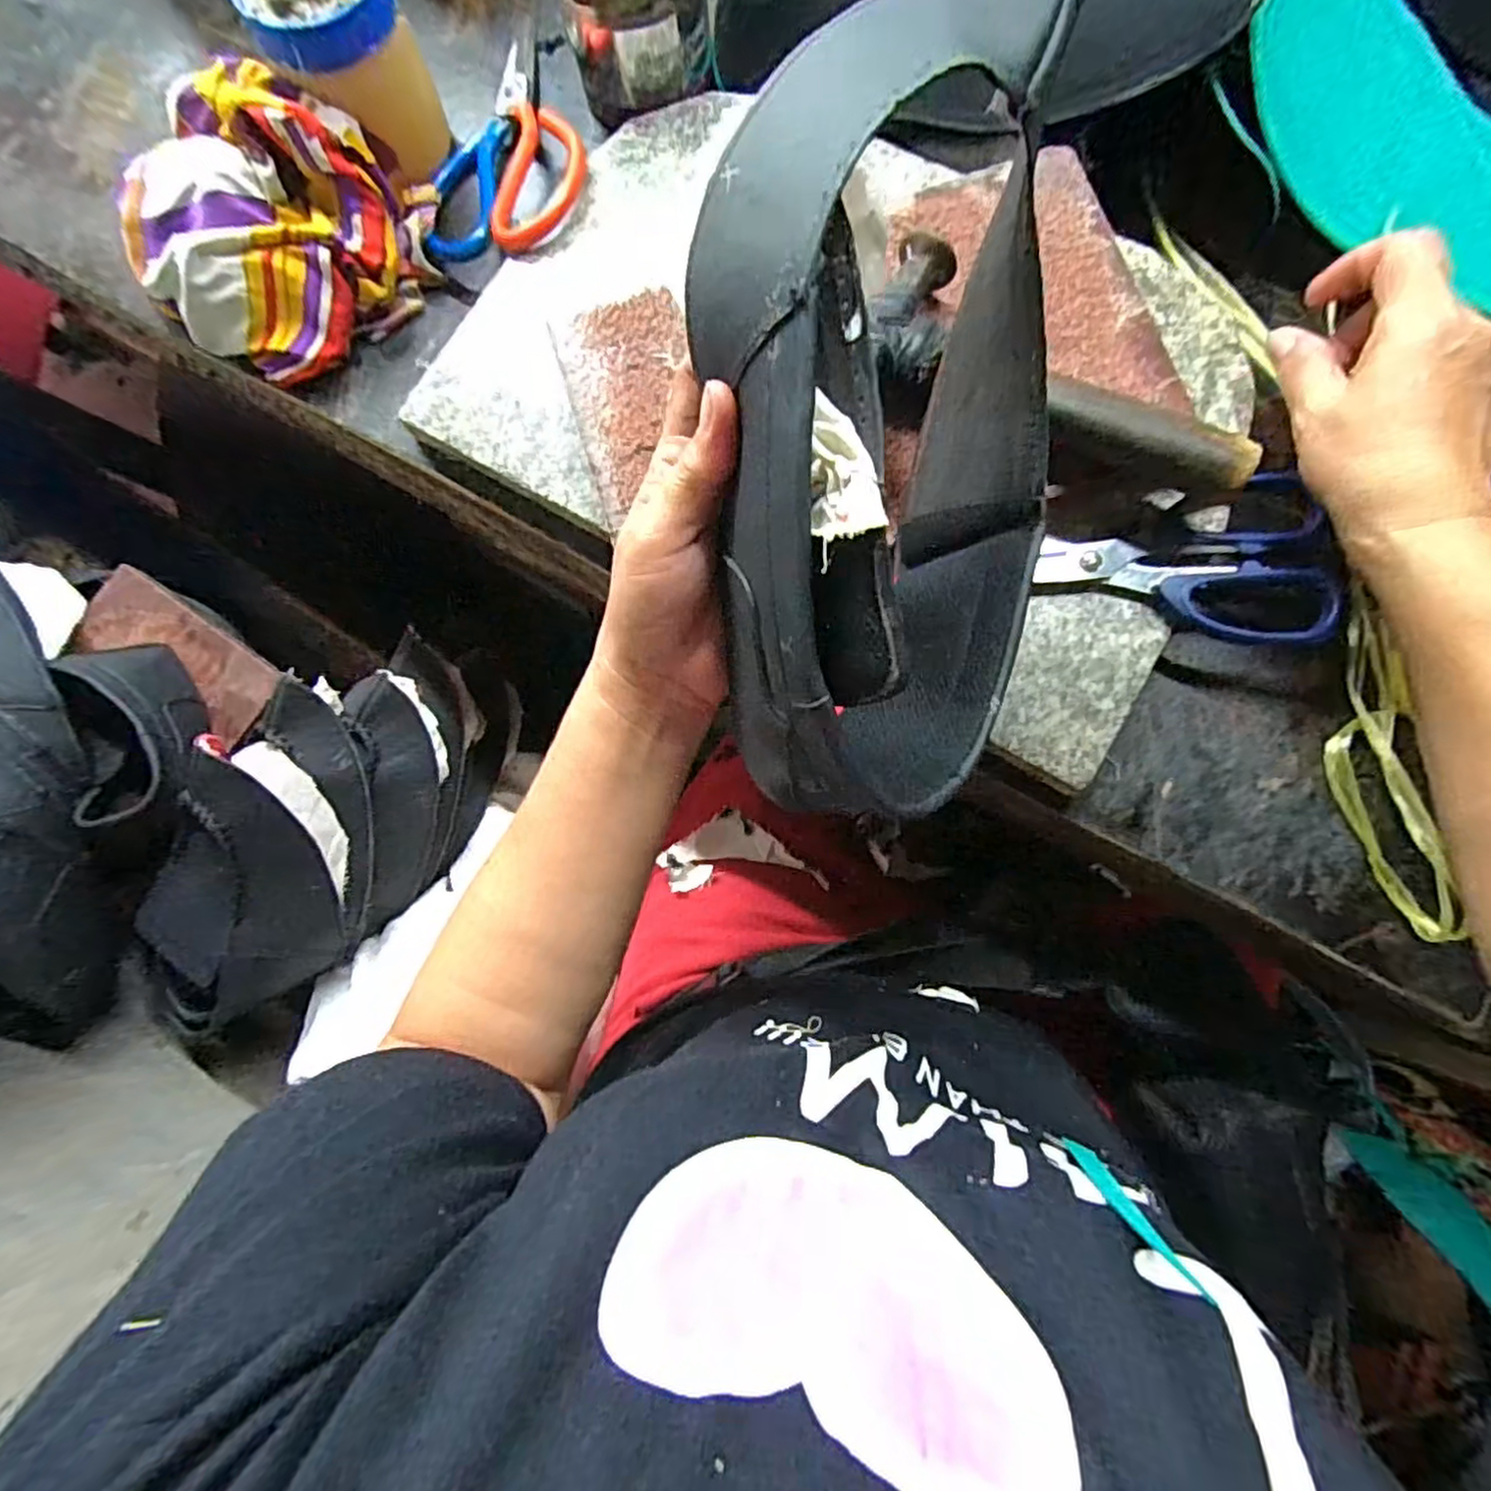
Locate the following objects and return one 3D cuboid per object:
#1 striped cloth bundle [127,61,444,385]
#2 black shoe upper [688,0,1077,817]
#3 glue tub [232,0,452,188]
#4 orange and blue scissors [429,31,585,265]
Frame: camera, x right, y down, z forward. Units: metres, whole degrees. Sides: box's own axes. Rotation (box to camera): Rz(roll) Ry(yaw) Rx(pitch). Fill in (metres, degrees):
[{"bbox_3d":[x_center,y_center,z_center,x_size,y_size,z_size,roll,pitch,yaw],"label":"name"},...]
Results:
[{"bbox_3d":[-0.274,-0.291,0.397,0.167,0.077,0.138,26,84,7],"label":"striped cloth bundle"},{"bbox_3d":[0.054,-0.105,0.247,0.123,0.135,0.252,-5,81,3],"label":"black shoe upper"},{"bbox_3d":[-0.210,-0.366,0.387,0.071,0.108,0.067,-1,82,4],"label":"glue tub"},{"bbox_3d":[-0.127,-0.351,0.411,0.085,0.012,0.153,14,80,15],"label":"orange and blue scissors"}]

